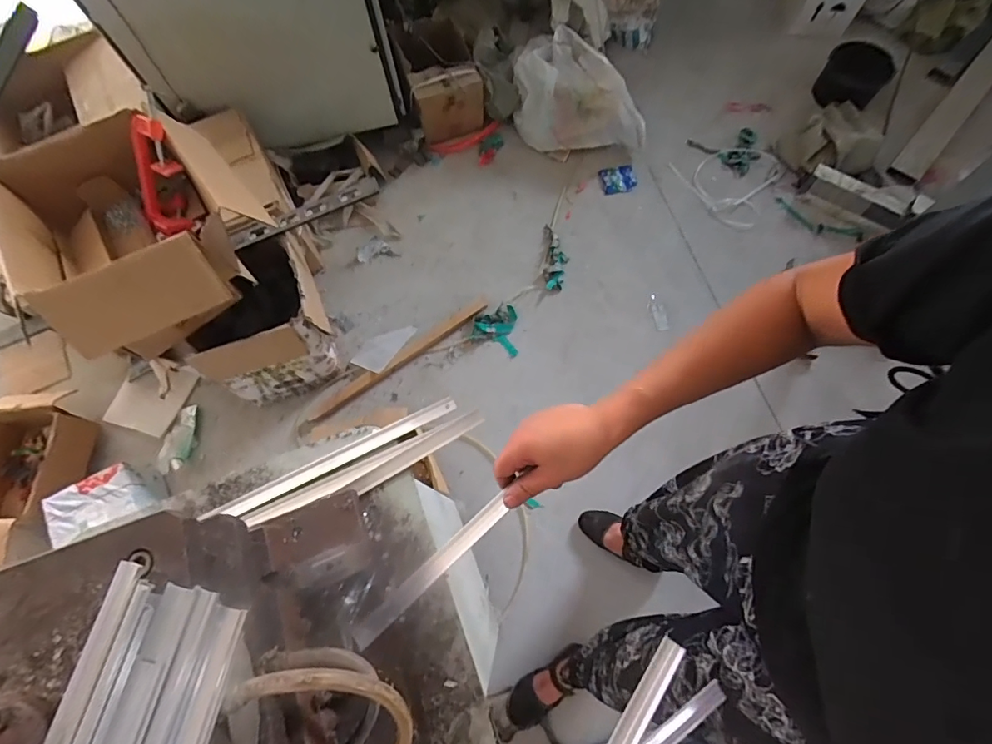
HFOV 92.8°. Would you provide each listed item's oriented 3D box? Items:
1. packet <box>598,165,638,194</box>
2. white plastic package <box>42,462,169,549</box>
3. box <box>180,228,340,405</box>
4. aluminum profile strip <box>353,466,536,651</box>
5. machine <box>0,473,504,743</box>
[{"bbox_3d":[0.444,-0.702,1.718,0.123,0.028,0.105,-11,71,-3],"label":"packet"},{"bbox_3d":[-1.064,0.362,1.307,0.225,0.146,0.169,-28,72,-8],"label":"white plastic package"},{"bbox_3d":[-0.690,-0.129,1.402,0.383,0.346,0.318,-25,72,-7],"label":"box"},{"bbox_3d":[-0.049,0.182,0.466,0.225,0.012,0.019,-43,75,-5],"label":"aluminum profile strip"},{"bbox_3d":[-0.201,0.252,0.349,0.319,0.310,0.377,-21,71,-6],"label":"machine"}]

